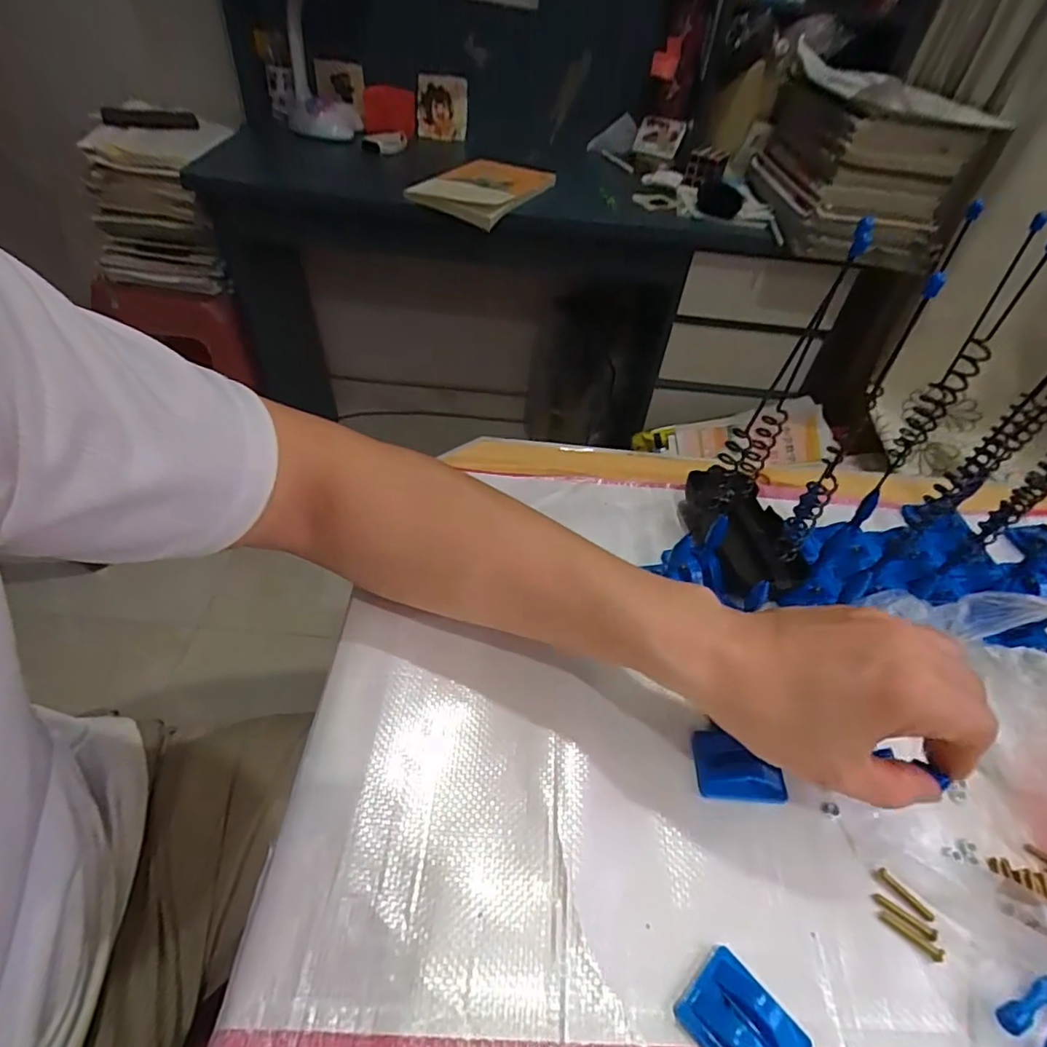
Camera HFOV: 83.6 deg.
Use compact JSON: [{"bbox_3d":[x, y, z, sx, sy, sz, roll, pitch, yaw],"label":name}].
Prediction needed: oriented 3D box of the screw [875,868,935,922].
[{"bbox_3d":[0.178,0.174,0.273,0.004,0.005,0.026,-31,57,-30],"label":"screw"}]

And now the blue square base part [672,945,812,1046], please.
[{"bbox_3d":[0.087,0.199,0.231,0.033,0.013,0.045,-32,57,-31],"label":"blue square base part"}]

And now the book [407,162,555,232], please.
[{"bbox_3d":[-0.063,-0.562,0.978,0.167,0.031,0.247,21,48,14],"label":"book"}]

